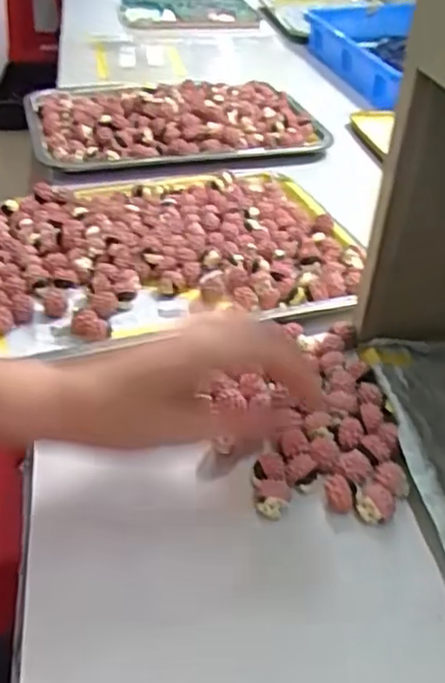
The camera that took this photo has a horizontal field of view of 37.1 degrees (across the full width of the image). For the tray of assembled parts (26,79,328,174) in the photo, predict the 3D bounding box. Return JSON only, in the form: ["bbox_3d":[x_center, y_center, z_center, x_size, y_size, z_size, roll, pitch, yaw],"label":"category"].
[{"bbox_3d":[-0.078,-0.324,0.924,0.376,0.043,0.338,-6,39,-10],"label":"tray of assembled parts"}]

